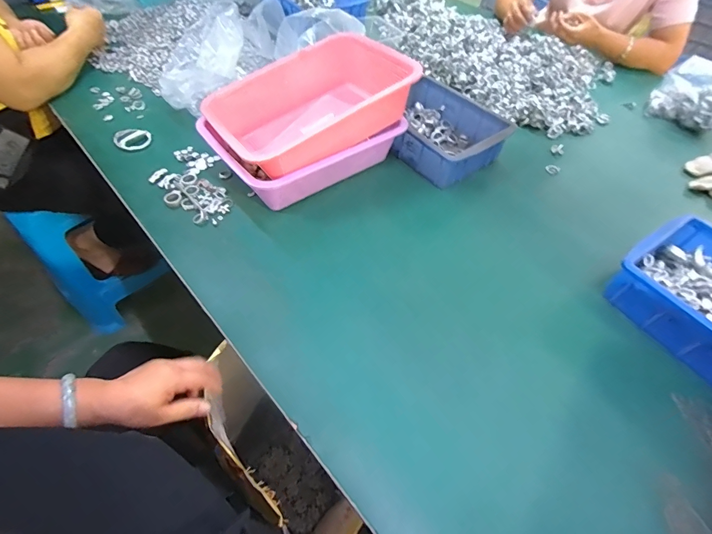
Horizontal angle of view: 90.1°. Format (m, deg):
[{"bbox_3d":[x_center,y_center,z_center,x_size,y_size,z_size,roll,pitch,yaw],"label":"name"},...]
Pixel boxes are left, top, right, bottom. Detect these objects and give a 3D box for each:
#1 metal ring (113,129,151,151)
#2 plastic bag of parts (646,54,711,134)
[{"bbox_3d":[-0.416,-0.238,0.664,0.061,0.016,0.061,2,54,-3],"label":"metal ring"},{"bbox_3d":[0.755,-0.355,0.760,0.090,0.111,0.203,-34,63,-25],"label":"plastic bag of parts"}]

